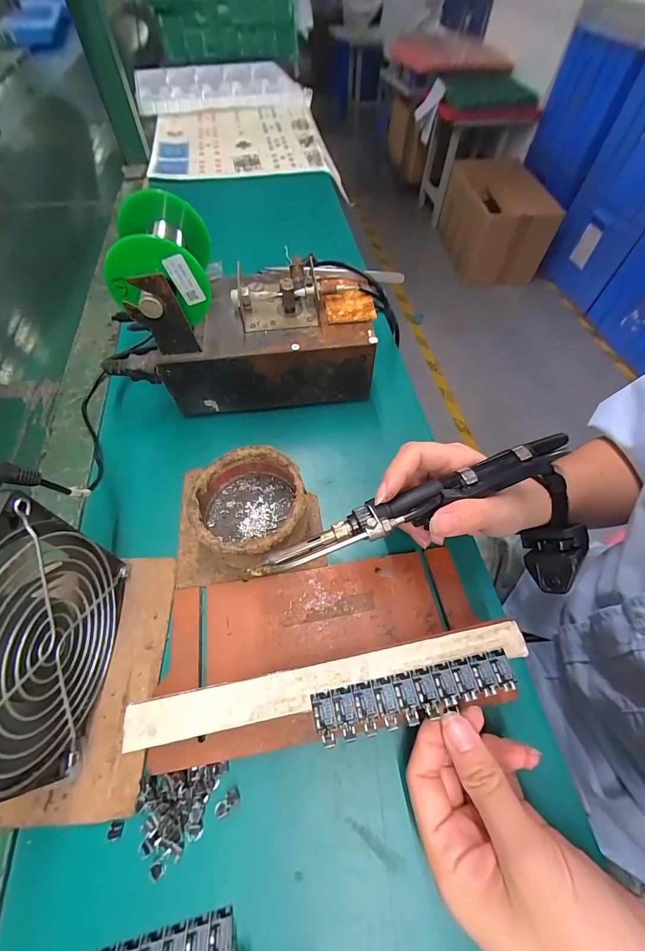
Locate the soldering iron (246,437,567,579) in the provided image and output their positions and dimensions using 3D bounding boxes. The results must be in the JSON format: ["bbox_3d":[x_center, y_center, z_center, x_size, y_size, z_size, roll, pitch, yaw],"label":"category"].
[{"bbox_3d":[0.058,0.015,0.208,0.206,0.019,0.023,-22,62,-5],"label":"soldering iron"}]

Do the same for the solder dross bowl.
[{"bbox_3d":[-0.053,0.023,0.263,0.078,0.040,0.080,0,59,0],"label":"solder dross bowl"}]

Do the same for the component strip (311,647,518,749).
[{"bbox_3d":[0.049,0.115,0.186,0.107,0.005,0.023,-11,60,-7],"label":"component strip"}]

